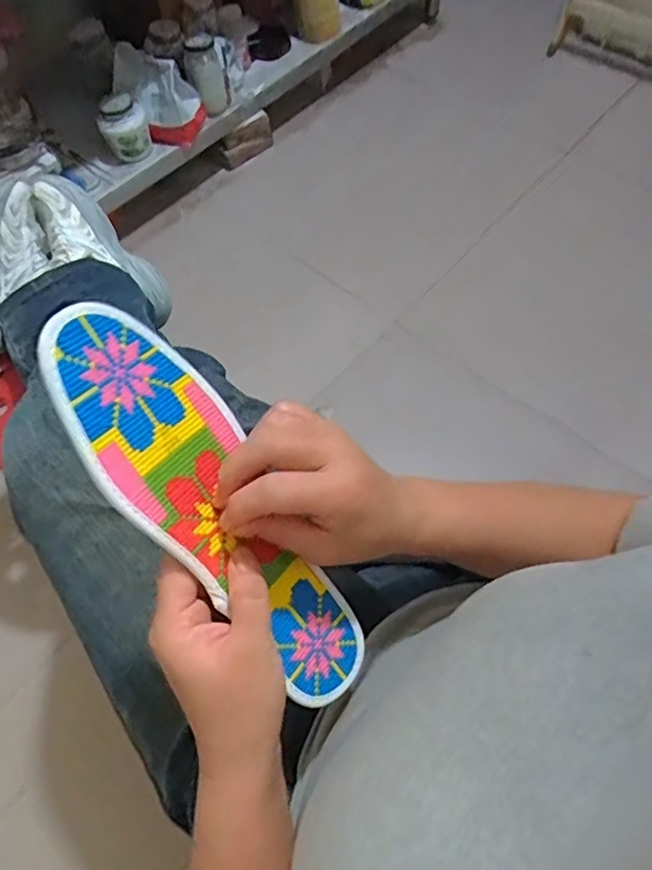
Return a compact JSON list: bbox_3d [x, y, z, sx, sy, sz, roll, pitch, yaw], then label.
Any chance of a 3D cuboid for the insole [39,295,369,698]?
[{"bbox_3d":[-0.055,0.045,0.299,0.076,0.008,0.244,-42,110,-40],"label":"insole"}]

